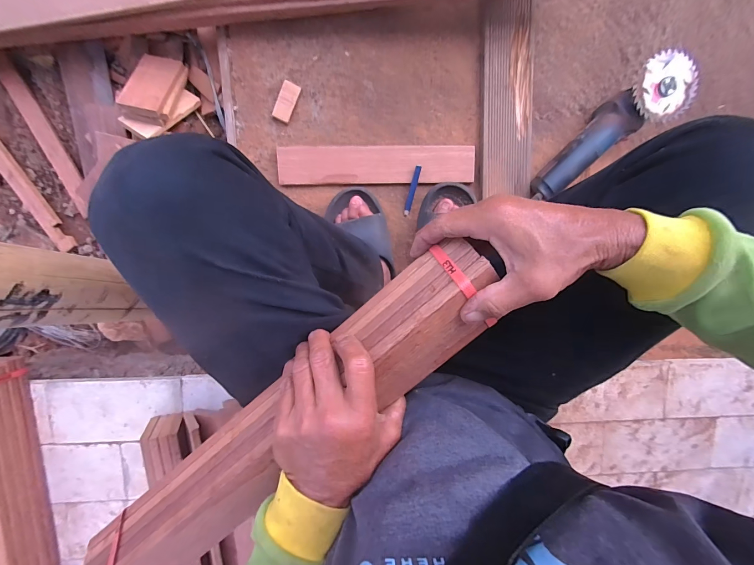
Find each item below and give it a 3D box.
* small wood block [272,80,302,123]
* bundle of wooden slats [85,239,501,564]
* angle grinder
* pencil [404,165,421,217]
[{"bbox_3d":[-0.158,-0.317,0.561,0.031,0.012,0.065,21,96,-6],"label":"small wood block"},{"bbox_3d":[-0.086,0.141,0.281,0.460,0.048,0.085,-40,98,7],"label":"bundle of wooden slats"},{"bbox_3d":[0.390,-0.268,0.558,0.281,0.102,0.102,-34,98,1],"label":"angle grinder"},{"bbox_3d":[0.066,-0.170,0.593,0.013,0.007,0.092,13,111,-5],"label":"pencil"}]

